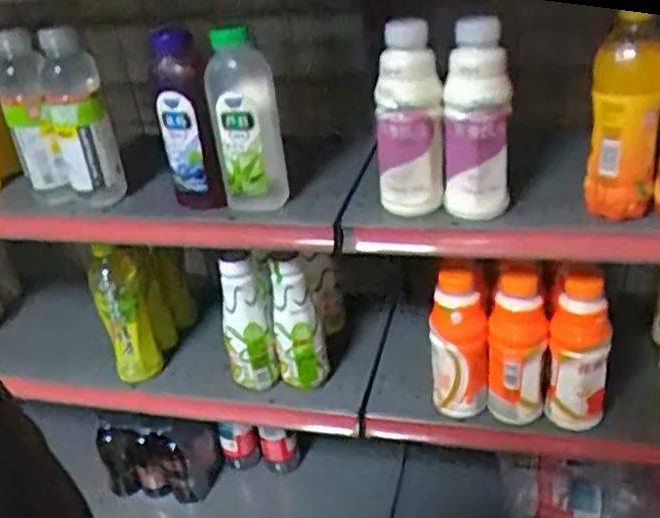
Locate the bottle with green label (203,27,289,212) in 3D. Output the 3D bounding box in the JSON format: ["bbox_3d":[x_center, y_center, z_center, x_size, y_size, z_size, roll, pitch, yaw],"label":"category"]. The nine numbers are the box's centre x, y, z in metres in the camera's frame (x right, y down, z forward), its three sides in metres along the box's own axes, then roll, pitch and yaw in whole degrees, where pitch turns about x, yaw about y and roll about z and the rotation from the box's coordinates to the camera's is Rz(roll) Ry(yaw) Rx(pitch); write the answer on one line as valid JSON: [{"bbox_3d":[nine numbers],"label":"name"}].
[{"bbox_3d":[-0.095,-0.150,0.782,0.077,0.199,0.077,-8,29,-2],"label":"bottle with green label"}]

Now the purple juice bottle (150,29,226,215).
[{"bbox_3d":[-0.167,-0.158,0.813,0.065,0.205,0.077,-13,30,-11],"label":"purple juice bottle"}]

